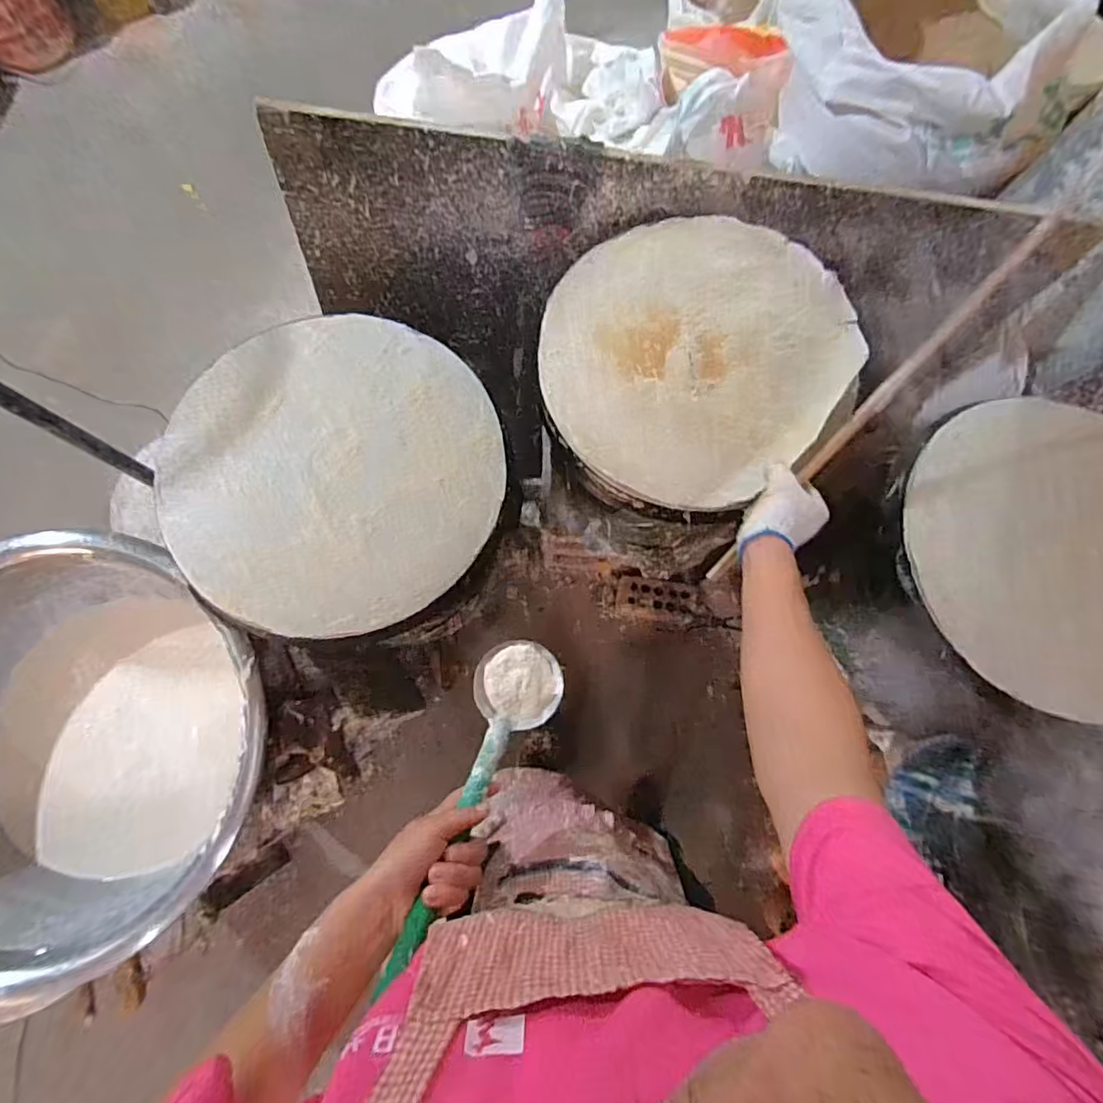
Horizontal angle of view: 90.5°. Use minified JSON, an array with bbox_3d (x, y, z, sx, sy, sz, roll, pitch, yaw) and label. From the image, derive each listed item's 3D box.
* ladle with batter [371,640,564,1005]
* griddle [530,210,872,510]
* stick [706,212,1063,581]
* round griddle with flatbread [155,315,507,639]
[{"bbox_3d":[-0.059,0.199,0.479,0.089,0.047,0.295,20,39,3],"label":"ladle with batter"},{"bbox_3d":[0.176,-0.234,0.657,0.373,0.031,0.343,0,78,-1],"label":"griddle"},{"bbox_3d":[0.315,-0.135,0.559,0.017,0.019,0.441,41,110,7],"label":"stick"},{"bbox_3d":[-0.229,-0.094,0.593,0.339,0.055,0.346,0,78,-1],"label":"round griddle with flatbread"}]

